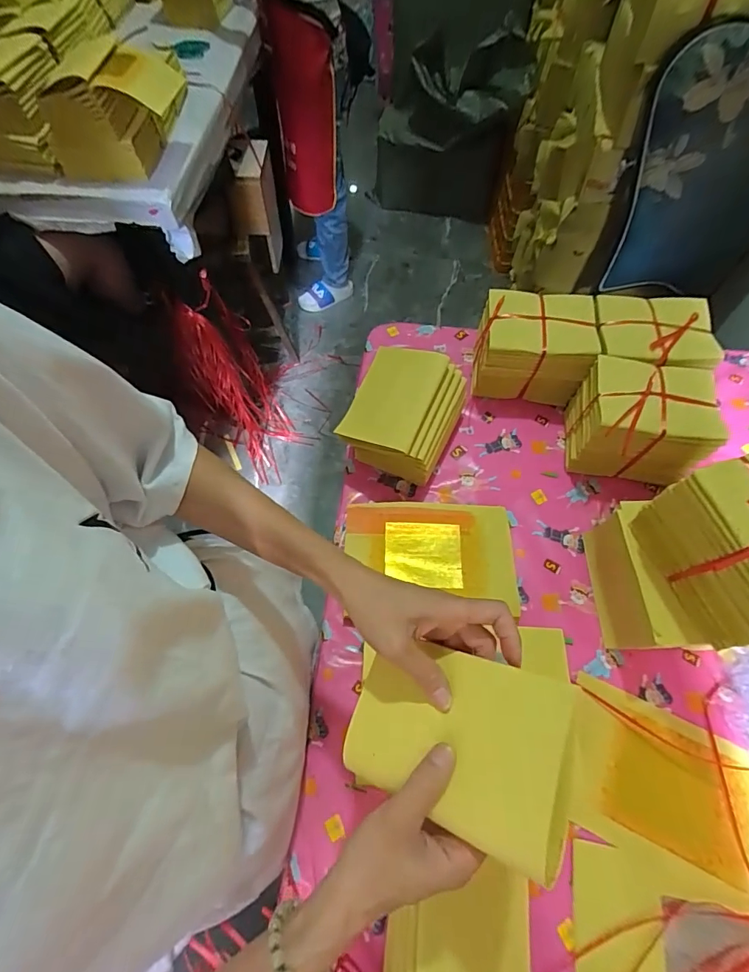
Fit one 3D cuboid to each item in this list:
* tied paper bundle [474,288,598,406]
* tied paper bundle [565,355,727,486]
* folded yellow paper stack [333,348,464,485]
[{"bbox_3d":[0.251,-0.224,0.724,0.168,0.125,0.120,6,64,3],"label":"tied paper bundle"},{"bbox_3d":[0.384,-0.091,0.664,0.160,0.143,0.129,12,65,5],"label":"tied paper bundle"},{"bbox_3d":[0.046,-0.106,0.667,0.138,0.130,0.167,24,67,11],"label":"folded yellow paper stack"}]

